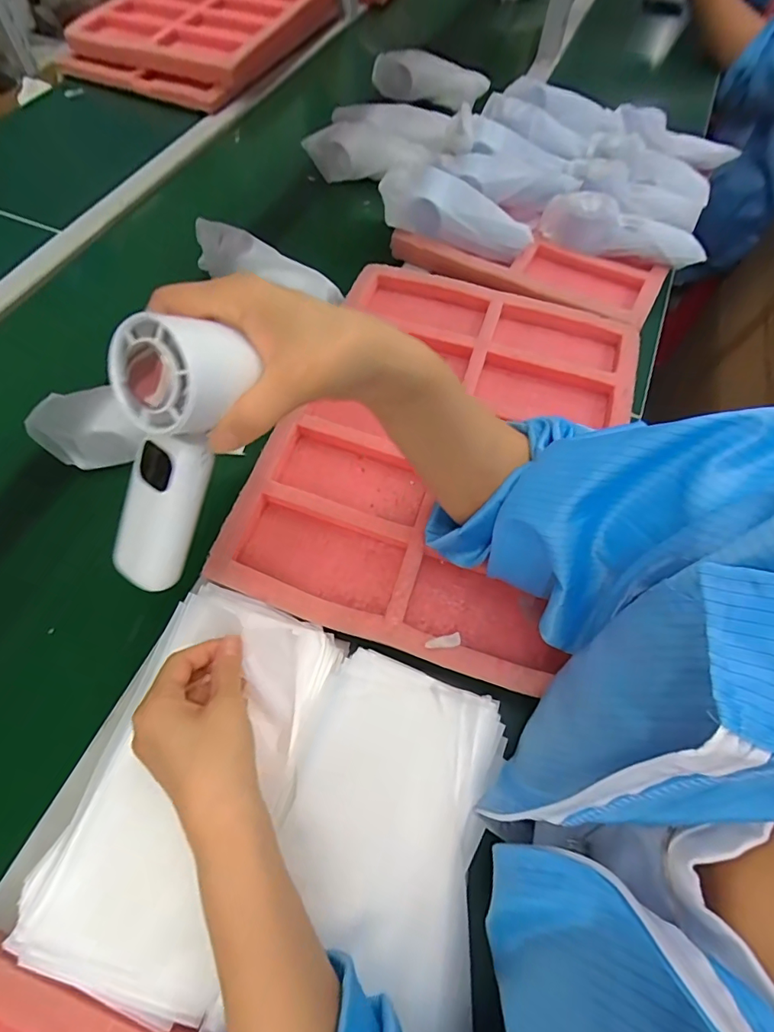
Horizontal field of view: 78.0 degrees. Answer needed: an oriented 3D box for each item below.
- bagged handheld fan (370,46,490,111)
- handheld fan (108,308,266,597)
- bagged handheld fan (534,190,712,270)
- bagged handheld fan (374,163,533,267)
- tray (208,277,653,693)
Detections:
[{"bbox_3d":[0.074,-0.775,0.848,0.202,0.077,0.055,11,63,6],"label":"bagged handheld fan"},{"bbox_3d":[-0.115,-0.029,0.258,0.044,0.151,0.046,34,32,17],"label":"handheld fan"},{"bbox_3d":[0.295,-0.355,0.602,0.198,0.049,0.064,22,64,10],"label":"bagged handheld fan"},{"bbox_3d":[0.084,-0.380,0.601,0.198,0.054,0.061,18,63,9],"label":"bagged handheld fan"},{"bbox_3d":[0.062,-0.080,0.482,0.318,0.034,0.435,17,63,9],"label":"tray"}]

